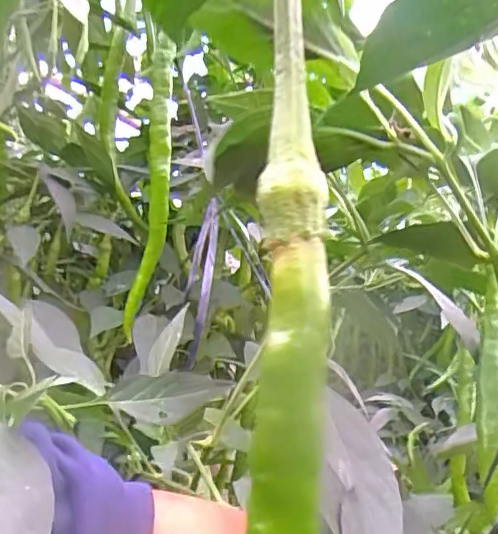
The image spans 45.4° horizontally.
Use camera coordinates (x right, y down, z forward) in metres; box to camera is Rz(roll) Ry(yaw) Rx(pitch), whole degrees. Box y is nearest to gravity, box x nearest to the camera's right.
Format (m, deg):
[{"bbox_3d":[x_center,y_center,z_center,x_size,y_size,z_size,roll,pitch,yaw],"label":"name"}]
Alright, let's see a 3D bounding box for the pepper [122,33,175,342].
[{"bbox_3d":[-0.080,-0.067,0.492,0.025,0.241,0.048,8,-1,-14],"label":"pepper"}]

